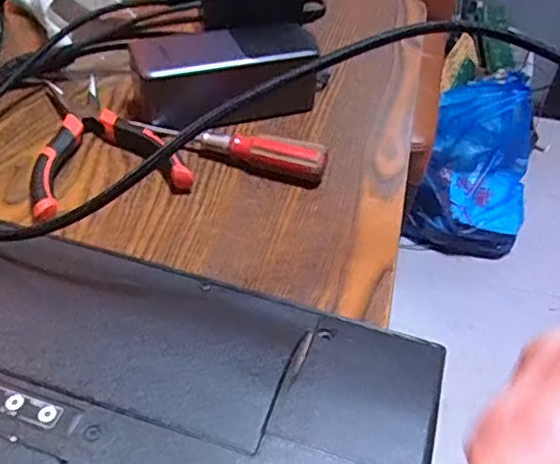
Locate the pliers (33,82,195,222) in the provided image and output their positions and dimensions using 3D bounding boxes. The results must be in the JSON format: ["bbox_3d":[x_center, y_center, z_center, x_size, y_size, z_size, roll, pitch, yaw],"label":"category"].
[{"bbox_3d":[-0.124,-0.063,0.407,0.092,0.019,0.137,-15,47,-18],"label":"pliers"}]

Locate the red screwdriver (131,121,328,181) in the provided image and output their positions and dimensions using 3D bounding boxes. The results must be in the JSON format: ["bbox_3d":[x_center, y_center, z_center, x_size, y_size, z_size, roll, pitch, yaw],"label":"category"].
[{"bbox_3d":[-0.033,-0.059,0.403,0.131,0.022,0.019,15,45,12],"label":"red screwdriver"}]

